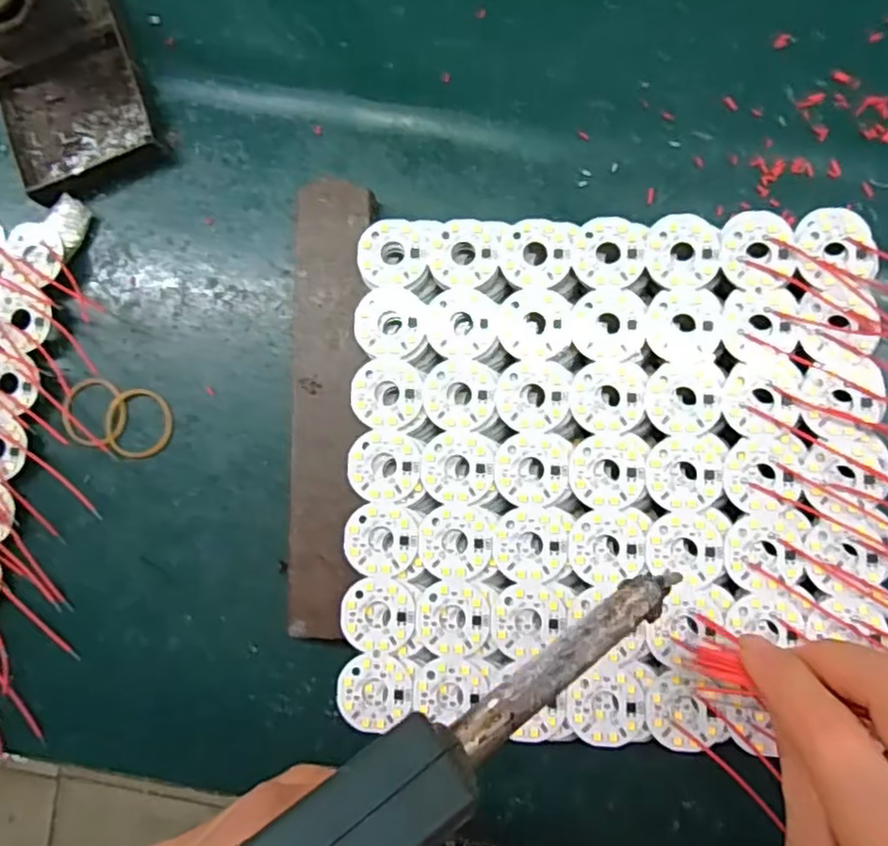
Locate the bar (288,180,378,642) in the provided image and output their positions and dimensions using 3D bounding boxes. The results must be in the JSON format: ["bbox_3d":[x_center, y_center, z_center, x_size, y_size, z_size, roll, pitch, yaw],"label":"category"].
[{"bbox_3d":[-0.052,-0.008,0.300,0.033,0.018,0.198,1,85,5],"label":"bar"}]

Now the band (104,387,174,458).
[{"bbox_3d":[-0.143,0.000,0.317,0.031,0.004,0.033,0,85,5],"label":"band"}]

